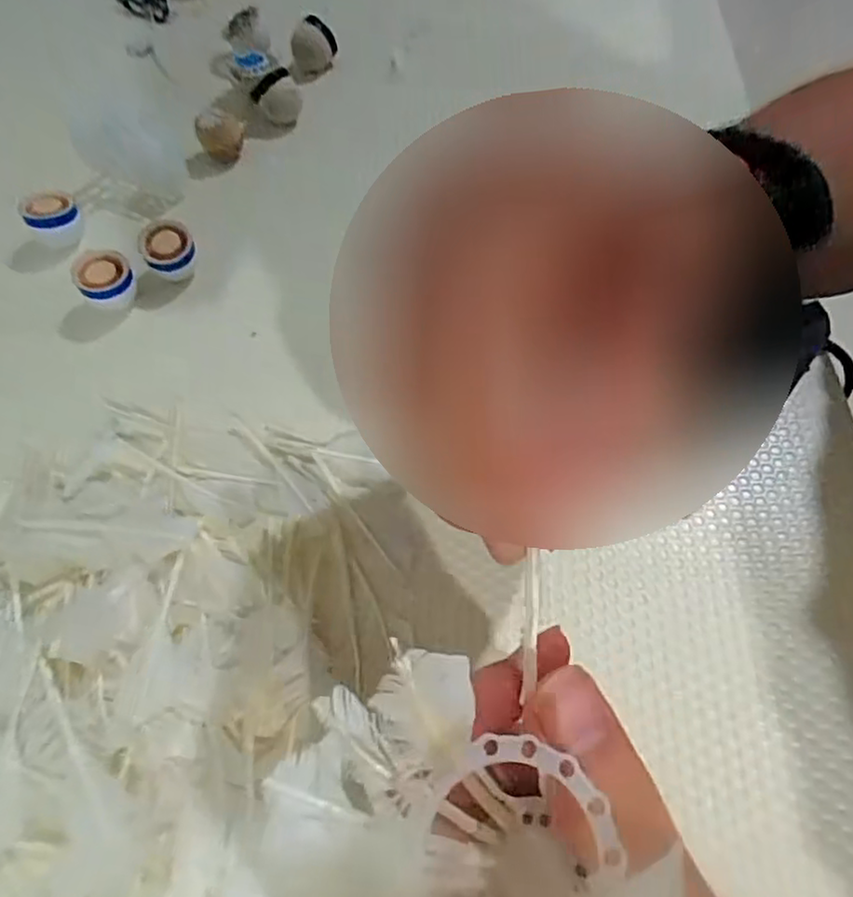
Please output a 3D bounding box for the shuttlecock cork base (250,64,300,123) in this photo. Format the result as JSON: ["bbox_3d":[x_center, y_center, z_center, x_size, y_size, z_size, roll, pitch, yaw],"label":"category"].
[{"bbox_3d":[-0.090,-0.211,0.391,0.026,0.024,0.022,-16,61,-8],"label":"shuttlecock cork base"}]

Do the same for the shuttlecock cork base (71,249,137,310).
[{"bbox_3d":[-0.161,-0.083,0.325,0.026,0.022,0.027,-1,60,1],"label":"shuttlecock cork base"}]

